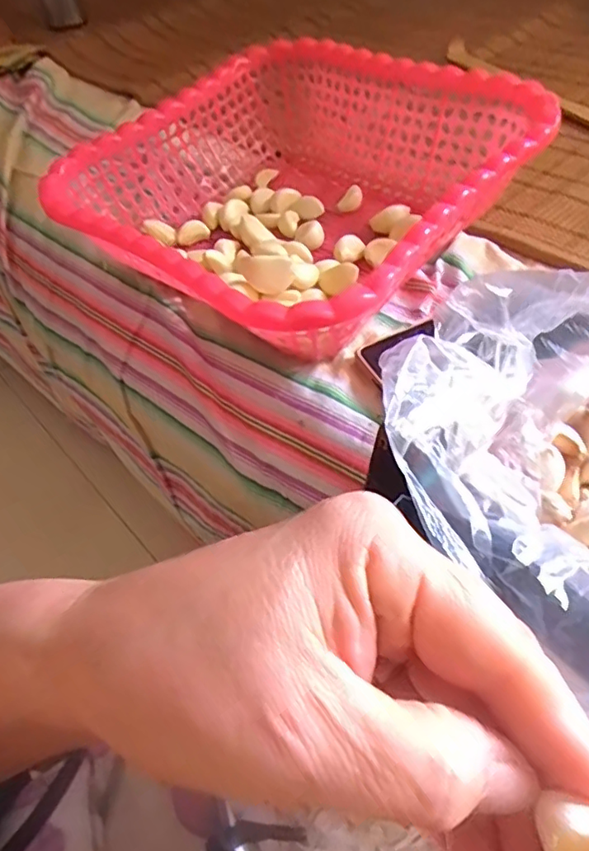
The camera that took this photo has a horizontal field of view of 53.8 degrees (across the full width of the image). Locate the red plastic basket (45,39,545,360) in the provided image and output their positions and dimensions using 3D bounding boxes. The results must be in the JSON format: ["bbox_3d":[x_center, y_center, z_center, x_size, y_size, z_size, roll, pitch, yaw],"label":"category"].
[{"bbox_3d":[0.001,-0.181,0.449,0.283,0.089,0.296,34,61,28],"label":"red plastic basket"}]

